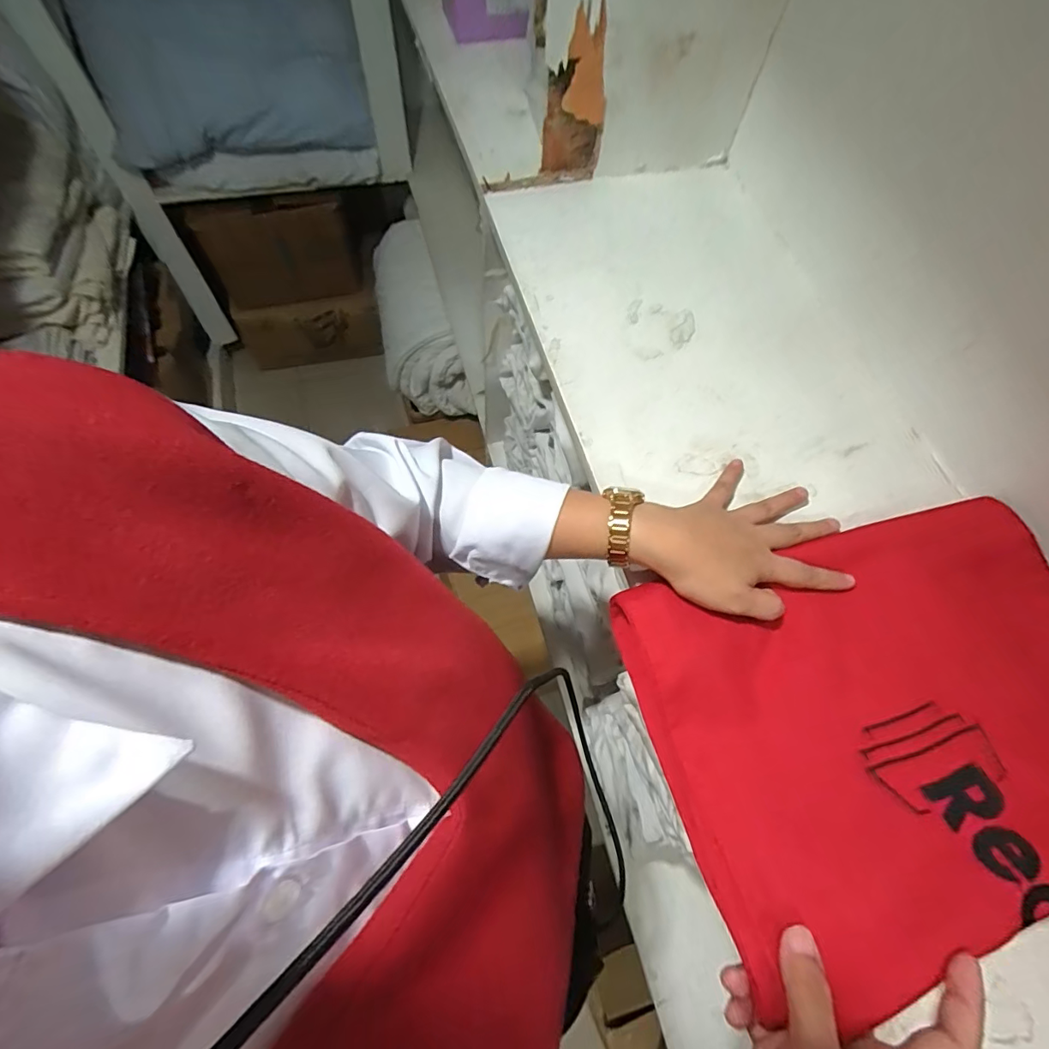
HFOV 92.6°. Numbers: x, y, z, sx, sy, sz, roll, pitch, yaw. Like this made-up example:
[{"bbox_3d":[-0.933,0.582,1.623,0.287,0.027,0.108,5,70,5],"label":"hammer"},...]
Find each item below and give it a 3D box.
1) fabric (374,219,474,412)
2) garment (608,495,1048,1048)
[{"bbox_3d":[-0.299,-0.536,1.321,0.191,0.207,0.513,-17,67,-11],"label":"fabric"},{"bbox_3d":[0.248,0.119,0.331,0.328,0.035,0.237,-15,67,-10],"label":"garment"}]

